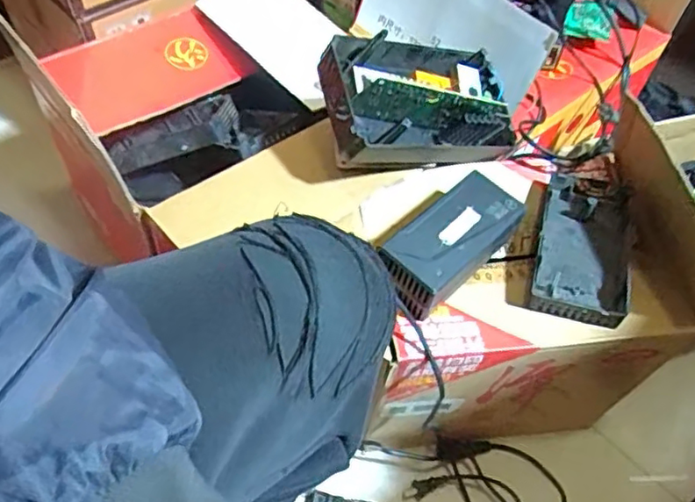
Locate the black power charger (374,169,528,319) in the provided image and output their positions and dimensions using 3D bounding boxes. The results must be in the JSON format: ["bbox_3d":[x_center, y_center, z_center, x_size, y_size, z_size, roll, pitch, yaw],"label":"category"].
[{"bbox_3d":[0.100,-0.008,0.617,0.156,0.056,0.079,-34,64,-25],"label":"black power charger"}]

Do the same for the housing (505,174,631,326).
[{"bbox_3d":[0.245,0.003,0.664,0.105,0.045,0.181,20,55,9],"label":"housing"}]

